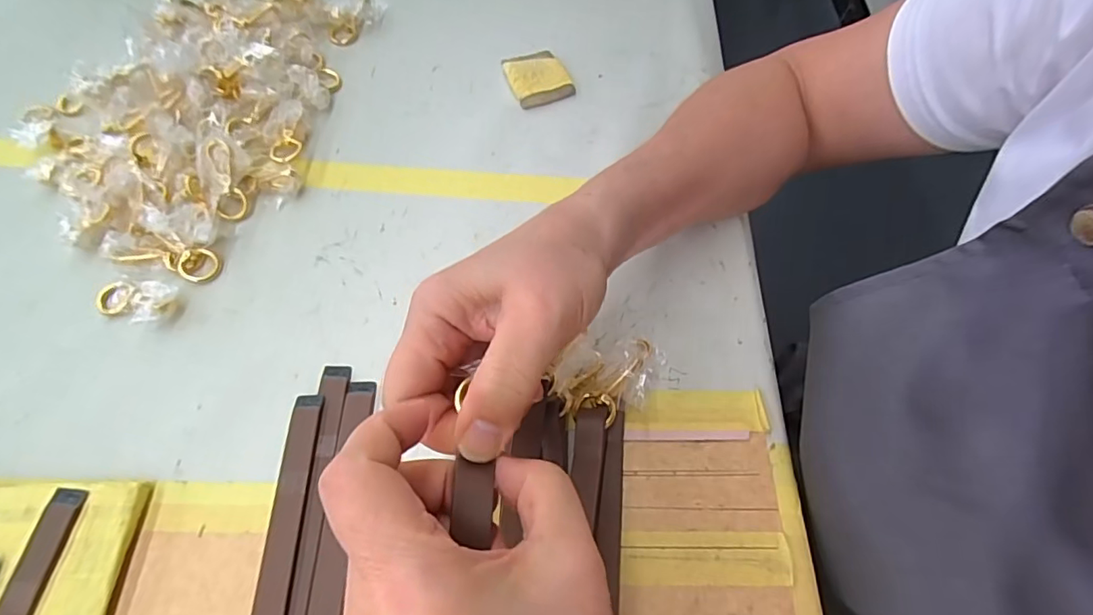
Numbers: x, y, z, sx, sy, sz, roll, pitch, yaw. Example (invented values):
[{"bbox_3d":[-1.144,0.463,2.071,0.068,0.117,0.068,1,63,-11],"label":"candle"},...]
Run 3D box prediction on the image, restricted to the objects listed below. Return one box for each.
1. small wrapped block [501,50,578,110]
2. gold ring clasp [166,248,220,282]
[{"bbox_3d":[-0.007,-0.184,0.424,0.046,0.010,0.053,-19,63,-14],"label":"small wrapped block"},{"bbox_3d":[-0.220,-0.027,0.331,0.032,0.009,0.022,-3,61,-5],"label":"gold ring clasp"}]

